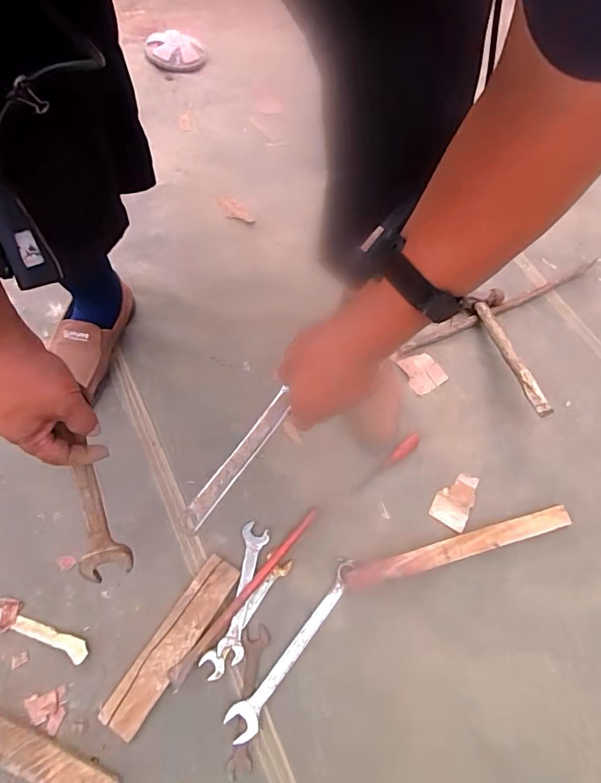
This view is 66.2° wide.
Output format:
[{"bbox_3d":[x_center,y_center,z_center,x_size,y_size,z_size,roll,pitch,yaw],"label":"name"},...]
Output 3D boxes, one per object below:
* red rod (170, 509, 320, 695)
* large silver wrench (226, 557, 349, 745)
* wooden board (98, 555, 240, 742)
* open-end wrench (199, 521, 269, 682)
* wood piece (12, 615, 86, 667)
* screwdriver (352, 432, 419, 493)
[{"bbox_3d":[-0.071,0.271,0.632,0.015,0.013,0.280,37,61,15],"label":"red rod"},{"bbox_3d":[-0.004,0.330,0.601,0.036,0.011,0.246,37,66,15],"label":"large silver wrench"},{"bbox_3d":[-0.162,0.317,0.589,0.049,0.009,0.217,32,64,10],"label":"wooden board"},{"bbox_3d":[-0.082,0.279,0.624,0.047,0.008,0.193,16,62,2],"label":"open-end wrench"},{"bbox_3d":[-0.312,0.308,0.575,0.101,0.014,0.023,20,62,4],"label":"wood piece"},{"bbox_3d":[0.138,0.116,0.741,0.136,0.020,0.019,-39,70,-8],"label":"screwdriver"}]

